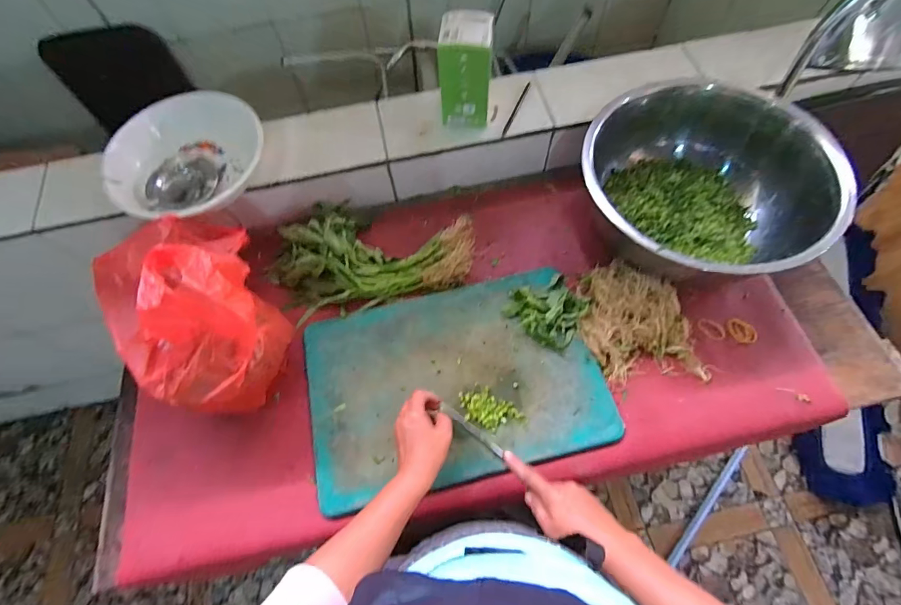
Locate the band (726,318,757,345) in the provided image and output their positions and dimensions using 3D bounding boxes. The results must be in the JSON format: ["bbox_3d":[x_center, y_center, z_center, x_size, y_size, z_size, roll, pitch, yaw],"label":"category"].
[{"bbox_3d":[0.462,0.046,0.669,0.033,0.006,0.045,-37,69,-13],"label":"band"}]

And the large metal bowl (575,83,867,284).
[{"bbox_3d":[0.392,-0.169,0.679,0.360,0.157,0.293,12,67,8],"label":"large metal bowl"}]

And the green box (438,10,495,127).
[{"bbox_3d":[0.028,-0.378,0.700,0.081,0.156,0.078,5,66,5],"label":"green box"}]

